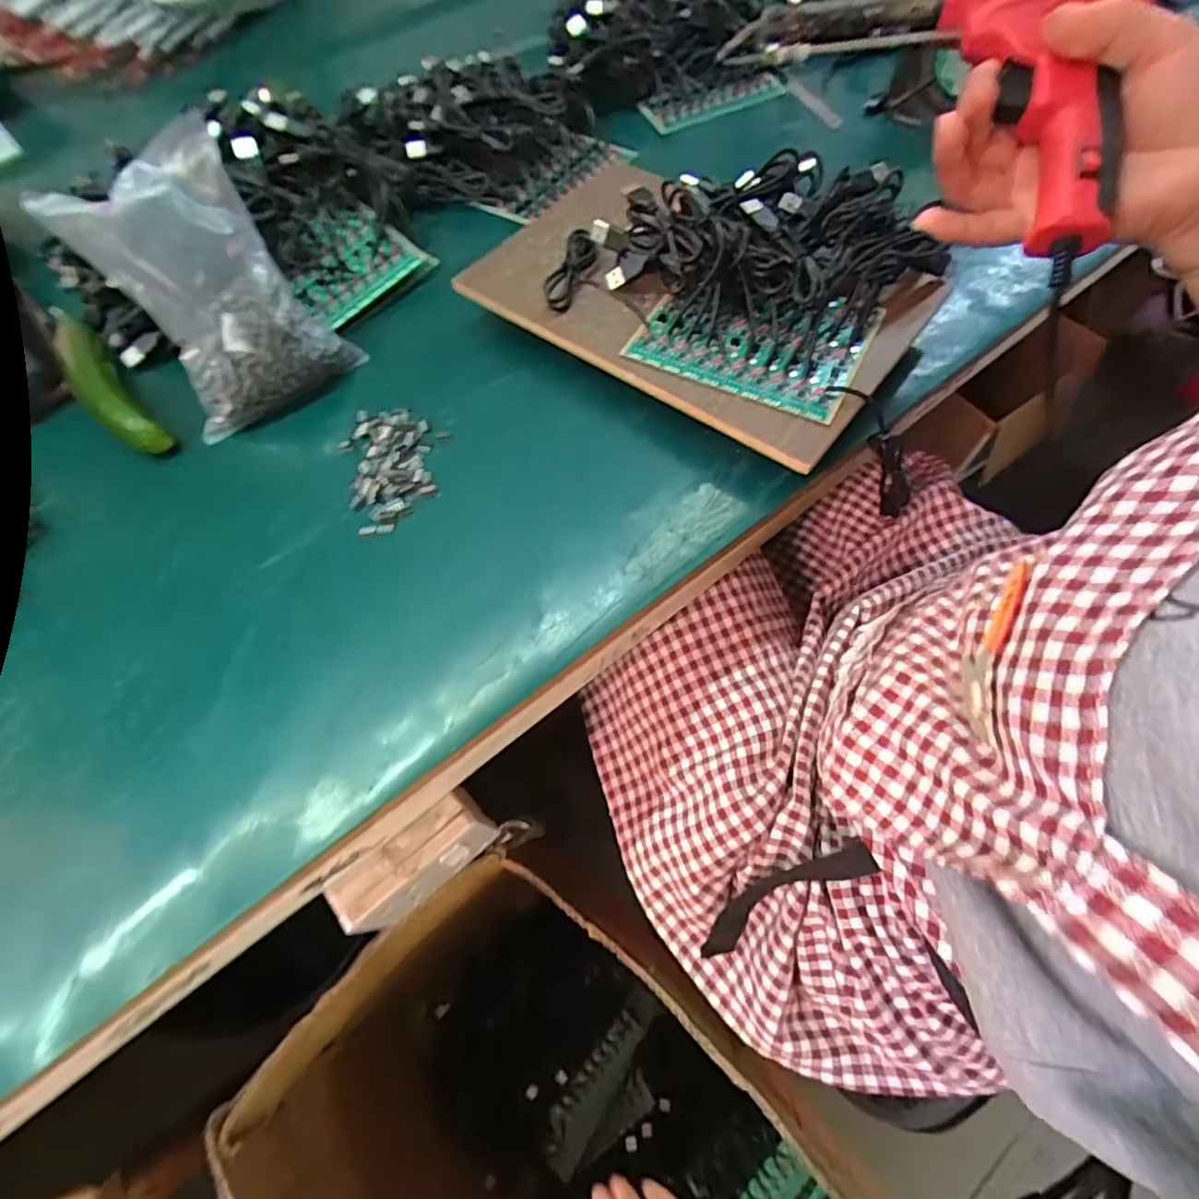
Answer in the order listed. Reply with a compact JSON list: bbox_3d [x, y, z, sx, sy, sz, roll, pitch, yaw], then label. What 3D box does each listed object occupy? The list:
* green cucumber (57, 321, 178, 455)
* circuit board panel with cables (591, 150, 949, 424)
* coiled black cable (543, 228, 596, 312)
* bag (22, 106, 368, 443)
[{"bbox_3d":[-0.361,-0.153,0.433,0.033,0.025,0.148,-39,67,-15],"label":"green cucumber"},{"bbox_3d":[0.106,-0.244,0.404,0.220,0.048,0.218,31,69,18],"label":"circuit board panel with cables"},{"bbox_3d":[-0.020,-0.238,0.425,0.019,0.017,0.072,18,65,12],"label":"coiled black cable"},{"bbox_3d":[-0.268,-0.212,0.409,0.121,0.059,0.165,-40,115,-14],"label":"bag"}]

